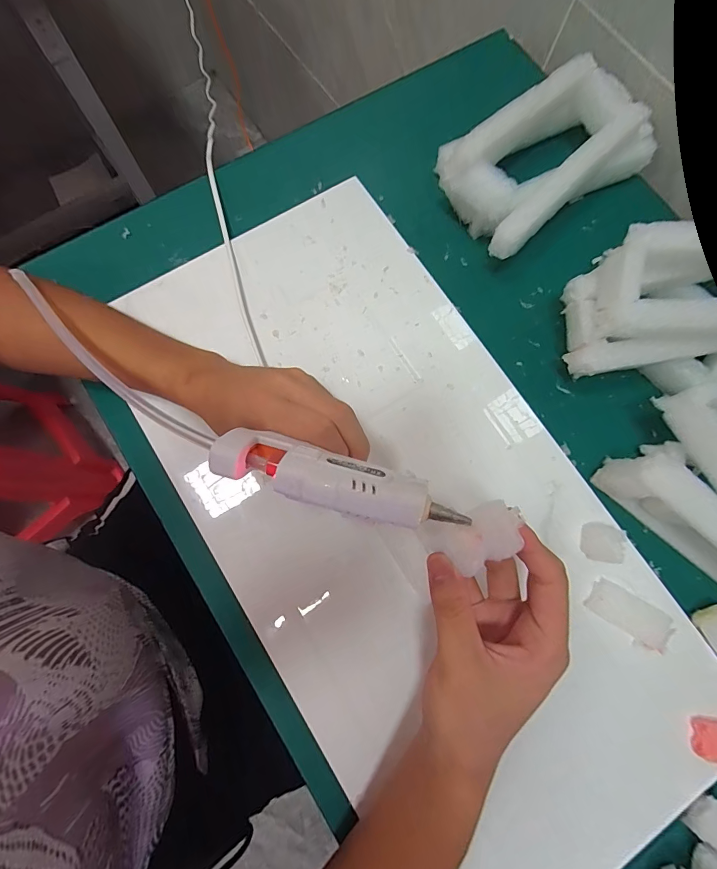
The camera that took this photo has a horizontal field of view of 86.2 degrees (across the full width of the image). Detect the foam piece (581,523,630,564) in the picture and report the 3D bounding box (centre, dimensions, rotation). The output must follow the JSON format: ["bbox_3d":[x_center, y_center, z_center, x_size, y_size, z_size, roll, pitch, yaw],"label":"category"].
[{"bbox_3d":[0.201,0.089,0.315,0.025,0.021,0.030,7,78,0],"label":"foam piece"}]

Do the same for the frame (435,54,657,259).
[{"bbox_3d":[0.188,-0.265,0.374,0.221,0.075,0.102,-37,82,-8],"label":"frame"}]

